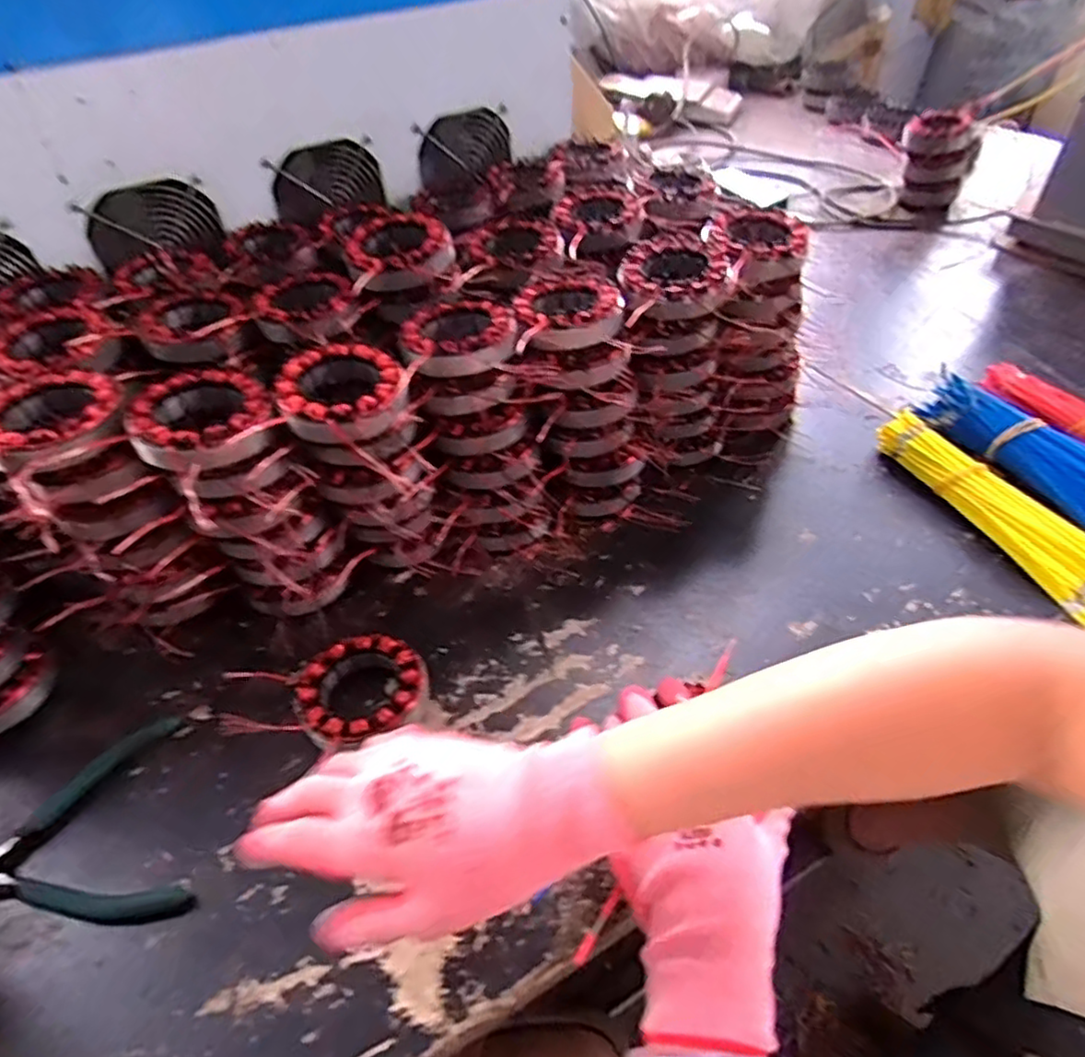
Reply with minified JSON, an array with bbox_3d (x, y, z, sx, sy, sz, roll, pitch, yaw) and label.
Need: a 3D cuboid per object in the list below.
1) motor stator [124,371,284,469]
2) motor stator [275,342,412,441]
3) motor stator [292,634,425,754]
[{"bbox_3d":[-0.224,-0.067,0.444,0.087,0.040,0.098,-27,51,-20],"label":"motor stator"},{"bbox_3d":[-0.139,-0.095,0.467,0.086,0.026,0.091,1,50,-1],"label":"motor stator"},{"bbox_3d":[-0.129,0.114,0.471,0.087,0.032,0.083,-21,49,-16],"label":"motor stator"}]

